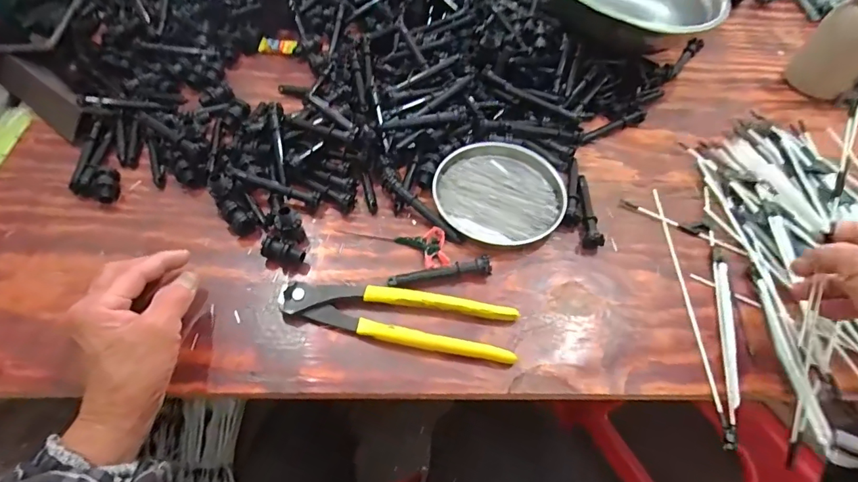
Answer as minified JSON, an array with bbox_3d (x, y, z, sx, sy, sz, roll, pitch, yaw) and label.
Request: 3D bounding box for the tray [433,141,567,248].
[{"bbox_3d":[0.075,-0.053,0.475,0.132,0.011,0.126,3,58,-1],"label":"tray"}]

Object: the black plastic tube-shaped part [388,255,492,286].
[{"bbox_3d":[0.010,0.029,0.415,0.094,0.015,0.016,-7,59,-7],"label":"black plastic tube-shaped part"}]

